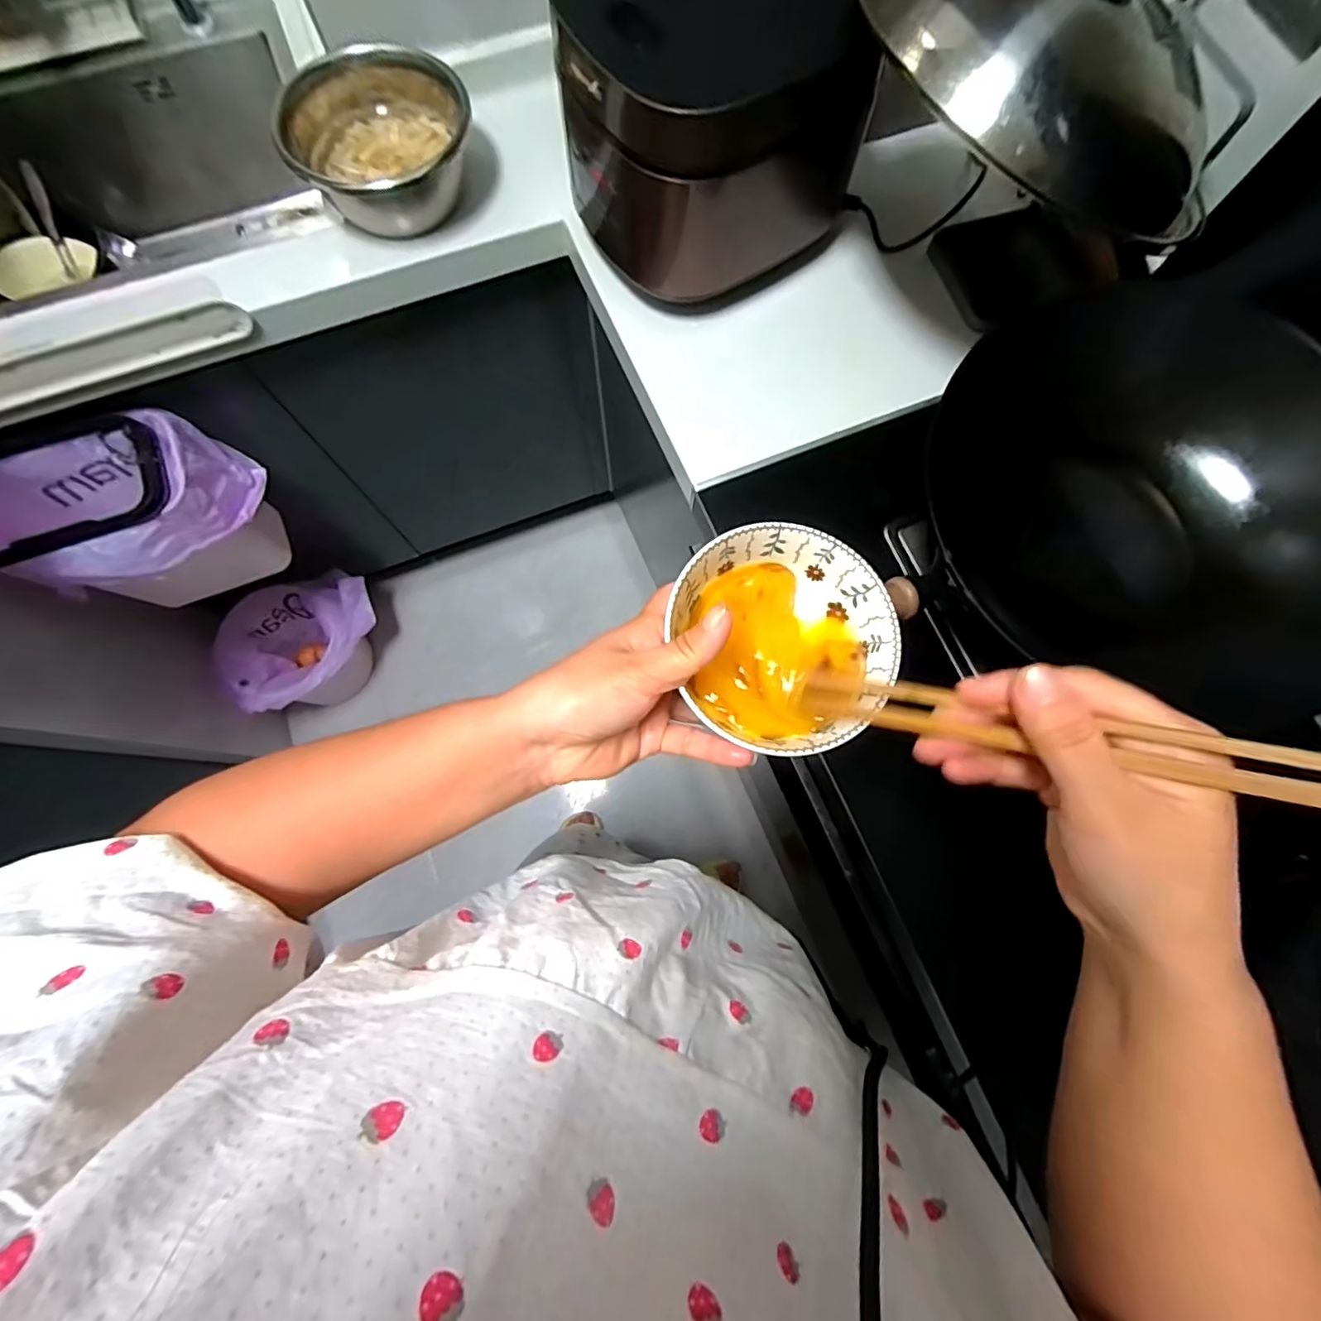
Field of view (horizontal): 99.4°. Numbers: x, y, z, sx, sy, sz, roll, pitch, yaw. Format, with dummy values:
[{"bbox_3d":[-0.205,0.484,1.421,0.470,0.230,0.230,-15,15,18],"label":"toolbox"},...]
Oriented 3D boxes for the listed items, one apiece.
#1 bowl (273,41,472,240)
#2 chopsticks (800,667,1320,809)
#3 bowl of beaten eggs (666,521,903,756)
[{"bbox_3d":[-0.334,-0.620,0.666,0.197,0.118,0.197,0,76,-1],"label":"bowl"},{"bbox_3d":[0.144,0.026,0.221,0.197,0.019,0.024,11,71,46],"label":"chopsticks"},{"bbox_3d":[0.059,-0.011,0.288,0.107,0.045,0.108,0,76,-1],"label":"bowl of beaten eggs"}]

